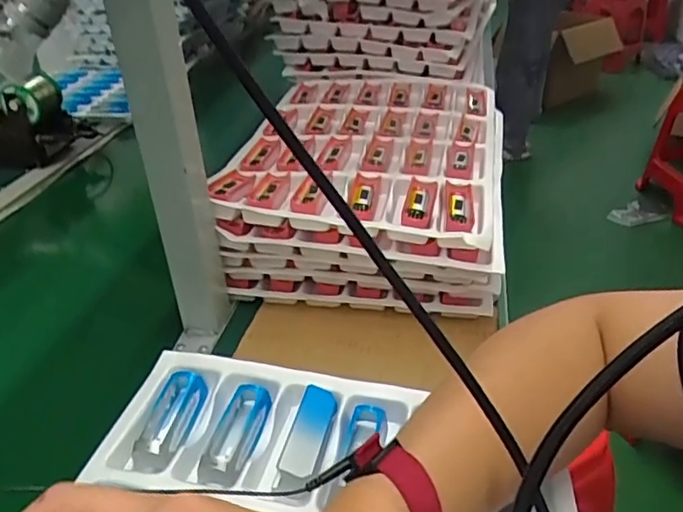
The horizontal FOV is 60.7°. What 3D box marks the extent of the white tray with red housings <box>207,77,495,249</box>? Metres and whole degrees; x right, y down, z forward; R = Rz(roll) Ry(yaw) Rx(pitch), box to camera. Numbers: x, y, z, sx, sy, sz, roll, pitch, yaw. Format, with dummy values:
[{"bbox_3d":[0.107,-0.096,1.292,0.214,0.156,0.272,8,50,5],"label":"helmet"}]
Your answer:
[{"bbox_3d":[0.035,-0.148,0.744,0.305,0.041,0.454,5,35,12],"label":"white tray with red housings"}]

